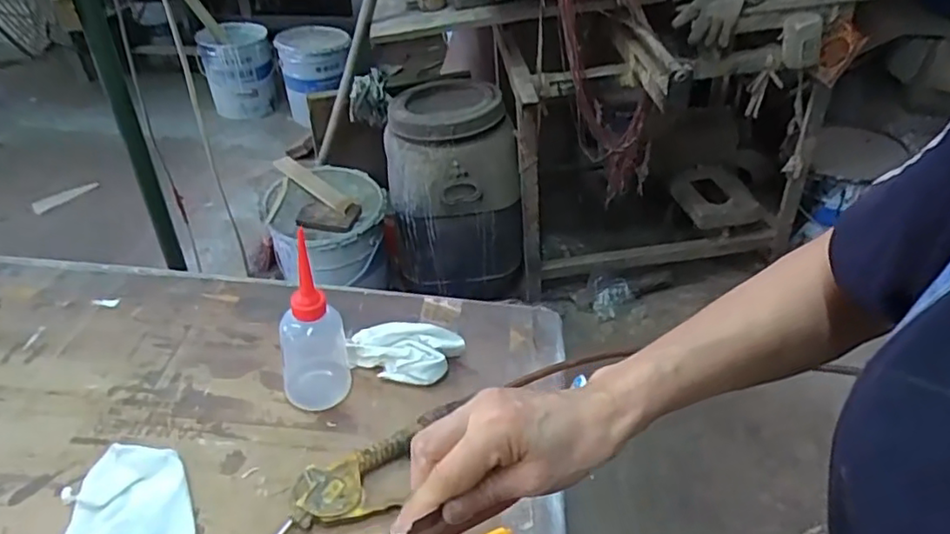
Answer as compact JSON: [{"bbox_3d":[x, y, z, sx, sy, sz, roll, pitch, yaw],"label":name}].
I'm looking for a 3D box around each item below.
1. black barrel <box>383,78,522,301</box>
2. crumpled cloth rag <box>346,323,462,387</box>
[{"bbox_3d":[-0.063,-0.190,1.588,0.318,0.513,0.289,-9,40,-14],"label":"black barrel"},{"bbox_3d":[-0.073,0.084,0.616,0.116,0.044,0.056,10,38,7],"label":"crumpled cloth rag"}]

